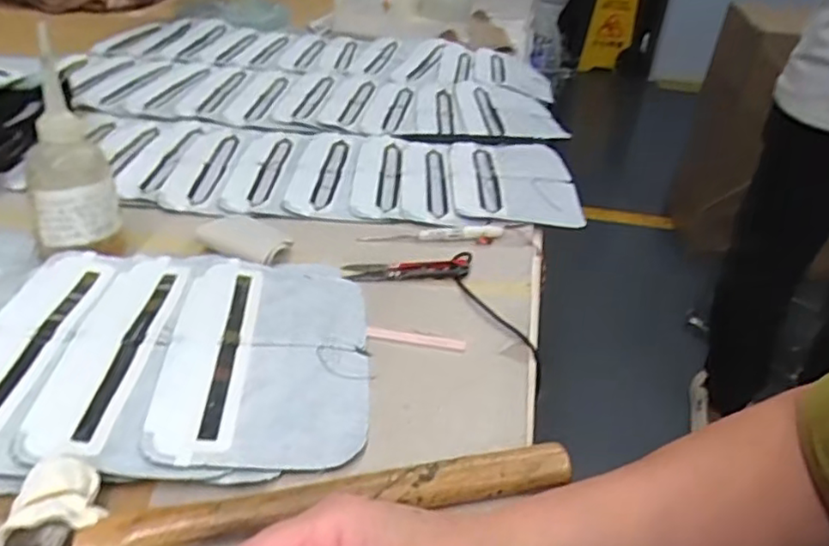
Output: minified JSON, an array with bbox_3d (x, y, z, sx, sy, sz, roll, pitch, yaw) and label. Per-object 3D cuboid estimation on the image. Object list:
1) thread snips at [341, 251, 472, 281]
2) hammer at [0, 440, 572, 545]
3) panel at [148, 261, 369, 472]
[{"bbox_3d":[-0.005,-0.005,0.533,0.107,0.007,0.032,-2,34,-9],"label":"thread snips"},{"bbox_3d":[-0.055,0.115,0.333,0.278,0.023,0.070,-5,34,-14],"label":"hammer"},{"bbox_3d":[-0.099,0.050,0.433,0.128,0.014,0.195,0,33,-7],"label":"panel"}]

